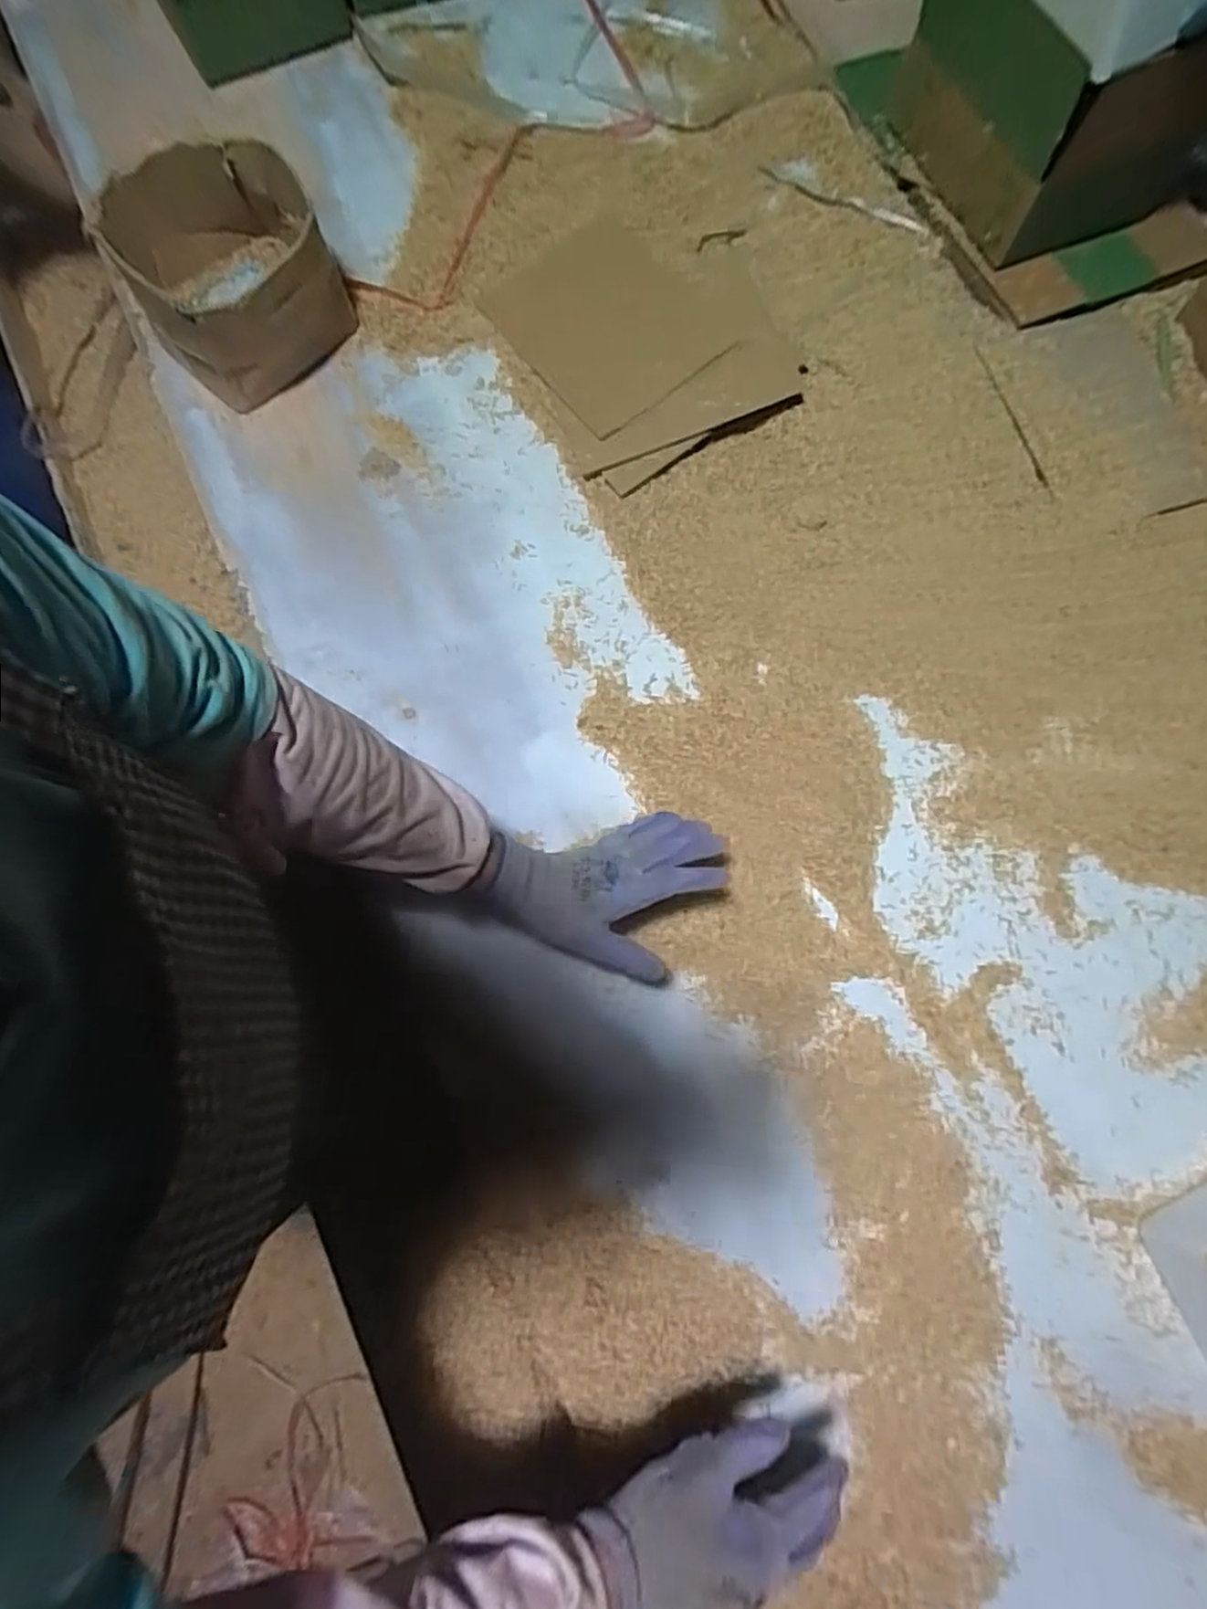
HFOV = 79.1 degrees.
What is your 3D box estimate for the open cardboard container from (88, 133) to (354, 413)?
[{"bbox_3d":[-0.355,-0.507,0.701,0.173,0.120,0.222,-35,80,-8],"label":"open cardboard container"}]

